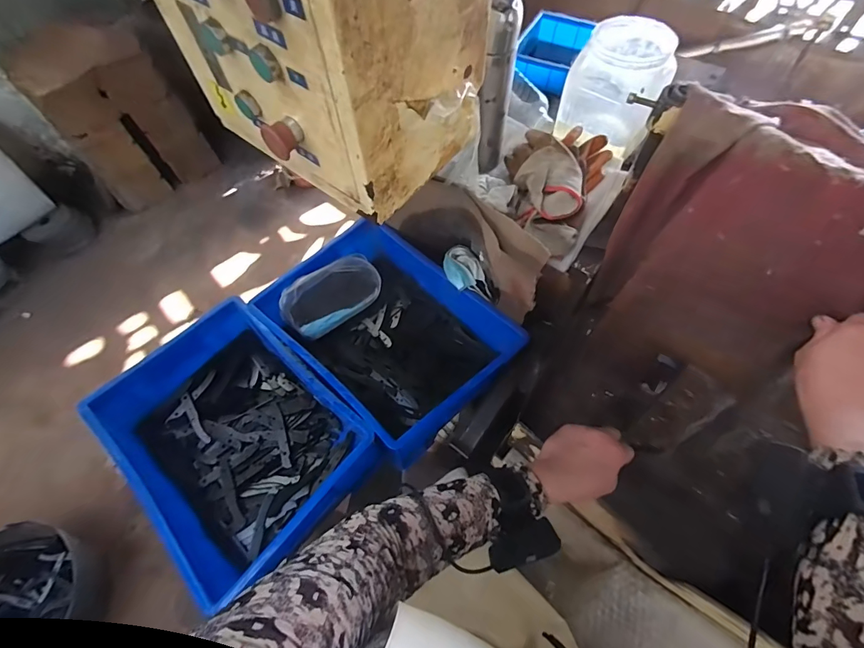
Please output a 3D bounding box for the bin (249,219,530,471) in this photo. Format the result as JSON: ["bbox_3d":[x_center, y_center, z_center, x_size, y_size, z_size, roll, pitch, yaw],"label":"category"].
[{"bbox_3d":[-0.079,0.011,0.765,0.409,0.118,0.301,40,70,20],"label":"bin"}]

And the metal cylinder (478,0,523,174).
[{"bbox_3d":[0.087,-0.330,0.599,0.053,0.234,0.049,13,63,8],"label":"metal cylinder"}]

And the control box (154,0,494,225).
[{"bbox_3d":[-0.115,-0.305,0.410,0.292,0.284,0.209,32,67,17],"label":"control box"}]

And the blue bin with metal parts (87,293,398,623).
[{"bbox_3d":[-0.323,0.182,0.688,0.399,0.135,0.312,39,70,20],"label":"blue bin with metal parts"}]

